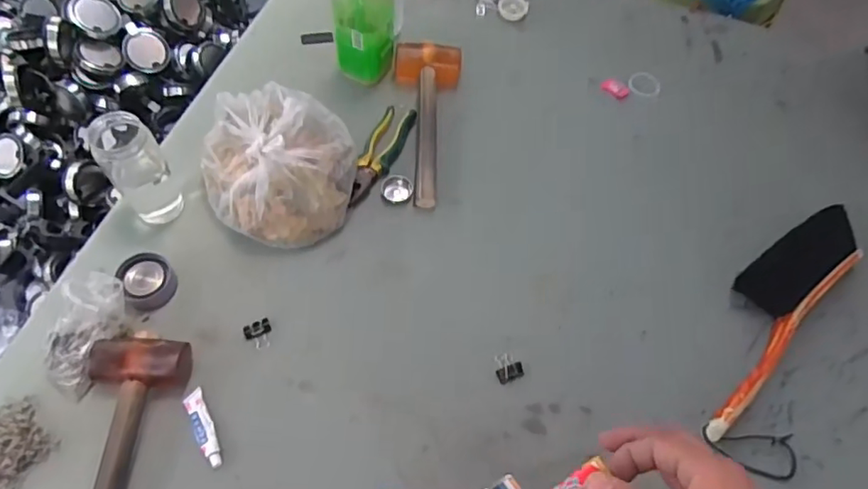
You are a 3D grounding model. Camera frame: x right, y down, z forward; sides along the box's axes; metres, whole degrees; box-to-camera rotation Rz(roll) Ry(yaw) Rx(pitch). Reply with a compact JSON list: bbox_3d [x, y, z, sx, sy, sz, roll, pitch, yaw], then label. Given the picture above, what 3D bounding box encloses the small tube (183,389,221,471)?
[{"bbox_3d":[-0.265,0.211,0.652,0.023,0.008,0.092,-24,65,-17],"label":"small tube"}]

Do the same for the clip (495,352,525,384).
[{"bbox_3d":[0.094,0.154,0.717,0.034,0.011,0.036,-15,62,-13],"label":"clip"}]

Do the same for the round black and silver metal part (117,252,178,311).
[{"bbox_3d":[-0.366,0.047,0.730,0.066,0.032,0.069,-23,64,-16],"label":"round black and silver metal part"}]

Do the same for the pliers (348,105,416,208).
[{"bbox_3d":[-0.083,-0.138,0.854,0.054,0.025,0.197,19,61,7],"label":"pliers"}]

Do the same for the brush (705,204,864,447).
[{"bbox_3d":[0.459,0.085,0.773,0.422,0.035,0.100,-40,70,-23],"label":"brush"}]

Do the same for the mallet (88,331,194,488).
[{"bbox_3d":[-0.352,0.240,0.607,0.101,0.054,0.294,8,60,0],"label":"mallet"}]

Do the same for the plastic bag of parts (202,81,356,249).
[{"bbox_3d":[-0.216,-0.116,0.797,0.209,0.099,0.231,-7,61,-8],"label":"plastic bag of parts"}]

